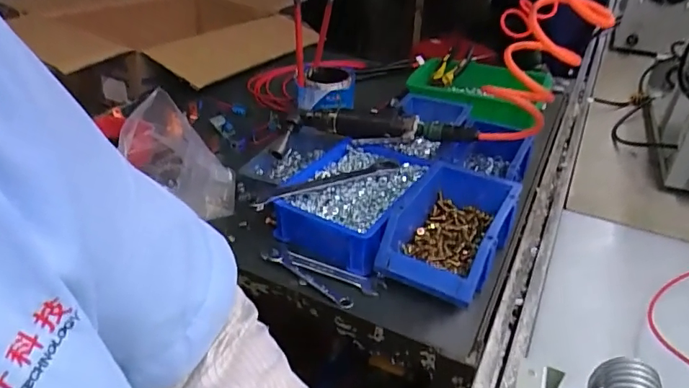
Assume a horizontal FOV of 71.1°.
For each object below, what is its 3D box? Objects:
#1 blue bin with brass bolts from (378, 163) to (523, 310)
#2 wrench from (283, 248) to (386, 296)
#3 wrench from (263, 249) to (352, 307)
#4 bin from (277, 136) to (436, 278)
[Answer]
[{"bbox_3d":[0.125,0.046,0.572,0.118,0.080,0.176,18,38,24],"label":"blue bin with brass bolts"},{"bbox_3d":[-0.018,0.089,0.561,0.130,0.005,0.026,14,36,19],"label":"wrench"},{"bbox_3d":[-0.043,0.097,0.559,0.136,0.009,0.025,29,43,35],"label":"wrench"},{"bbox_3d":[0.014,0.006,0.637,0.152,0.063,0.192,18,38,23],"label":"bin"}]

